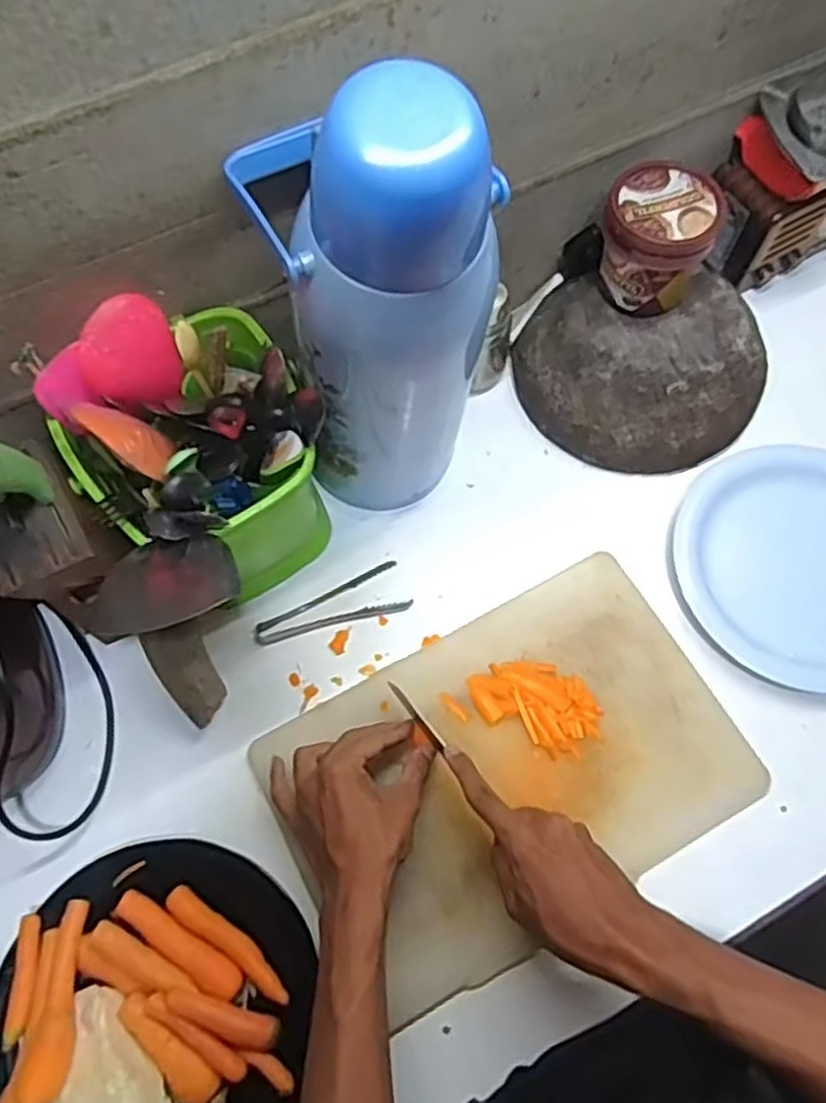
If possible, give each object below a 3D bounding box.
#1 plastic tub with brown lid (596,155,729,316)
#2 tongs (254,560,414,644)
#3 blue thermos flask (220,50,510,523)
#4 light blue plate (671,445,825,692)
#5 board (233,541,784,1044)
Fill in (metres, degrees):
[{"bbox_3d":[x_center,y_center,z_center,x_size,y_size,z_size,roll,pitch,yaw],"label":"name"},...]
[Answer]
[{"bbox_3d":[0.208,-0.265,0.659,0.093,0.095,0.089,0,68,0],"label":"plastic tub with brown lid"},{"bbox_3d":[-0.071,0.047,0.653,0.132,0.008,0.043,-17,69,-6],"label":"tongs"},{"bbox_3d":[-0.015,-0.155,0.531,0.130,0.389,0.127,4,68,2],"label":"blue thermos flask"},{"bbox_3d":[0.337,0.010,0.647,0.218,0.032,0.200,0,68,0],"label":"light blue plate"},{"bbox_3d":[0.077,0.167,0.593,0.340,0.015,0.228,-28,71,-10],"label":"board"}]

